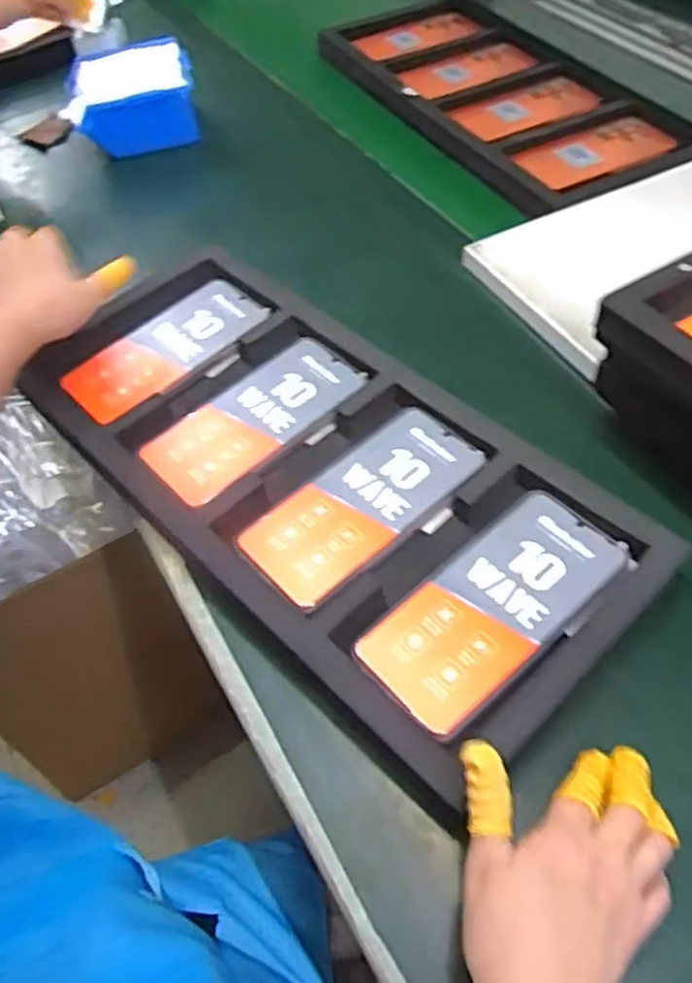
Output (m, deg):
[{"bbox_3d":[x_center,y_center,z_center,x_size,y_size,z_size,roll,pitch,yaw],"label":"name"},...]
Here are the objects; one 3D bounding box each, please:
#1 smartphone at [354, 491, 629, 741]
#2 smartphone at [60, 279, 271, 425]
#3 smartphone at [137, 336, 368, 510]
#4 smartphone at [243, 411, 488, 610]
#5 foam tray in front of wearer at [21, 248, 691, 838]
[{"bbox_3d":[0.089,0.067,0.454,0.168,0.009,0.074,-35,59,-22],"label":"smartphone"},{"bbox_3d":[-0.147,-0.118,0.616,0.170,0.013,0.077,-37,60,-23],"label":"smartphone"},{"bbox_3d":[-0.068,-0.056,0.564,0.166,0.011,0.074,-36,60,-23],"label":"smartphone"},{"bbox_3d":[0.012,0.004,0.508,0.166,0.008,0.076,-35,59,-22],"label":"smartphone"},{"bbox_3d":[-0.027,-0.015,0.537,0.217,0.043,0.460,-37,59,-23],"label":"foam tray in front of wearer"}]

